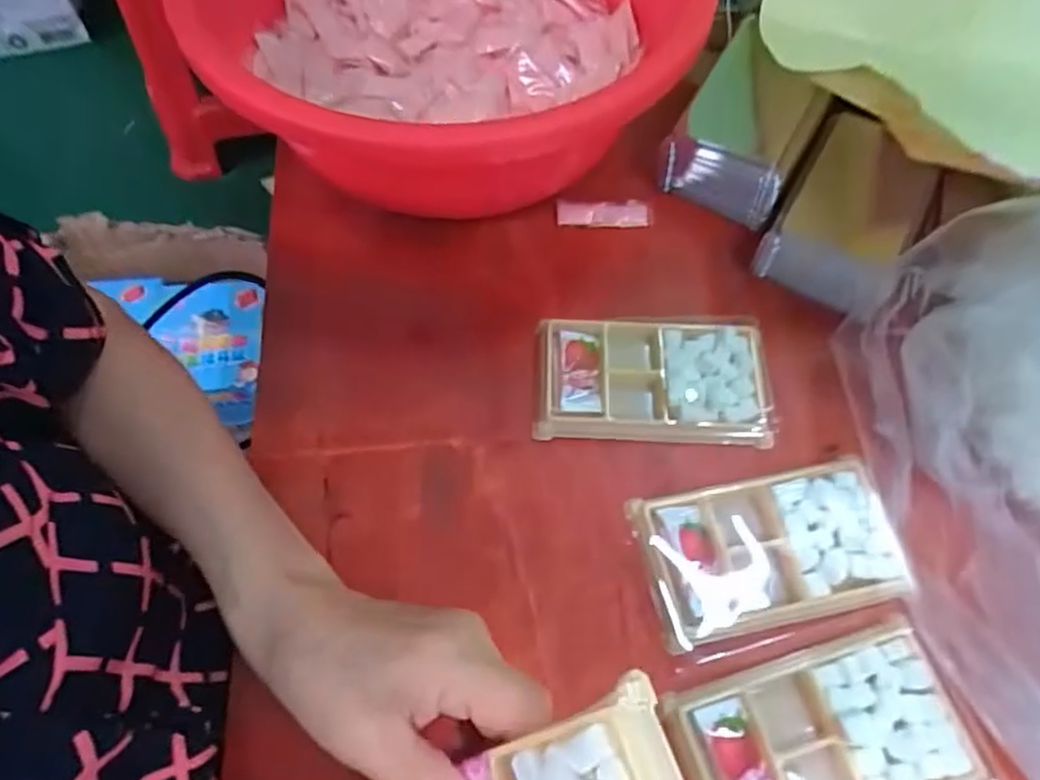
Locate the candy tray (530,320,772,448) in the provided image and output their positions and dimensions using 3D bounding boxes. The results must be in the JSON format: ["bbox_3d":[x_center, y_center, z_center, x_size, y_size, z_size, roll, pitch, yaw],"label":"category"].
[{"bbox_3d":[0.078,-0.006,0.401,0.133,0.014,0.073,2,64,1],"label":"candy tray"}]

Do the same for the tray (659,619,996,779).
[{"bbox_3d":[0.140,0.165,0.313,0.131,0.010,0.078,-15,65,-8],"label":"tray"}]

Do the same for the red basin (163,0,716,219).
[{"bbox_3d":[-0.058,-0.231,0.444,0.297,0.144,0.297,0,64,0],"label":"red basin"}]

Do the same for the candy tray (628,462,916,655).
[{"bbox_3d":[0.130,0.083,0.353,0.130,0.011,0.078,-11,64,-6],"label":"candy tray"}]

